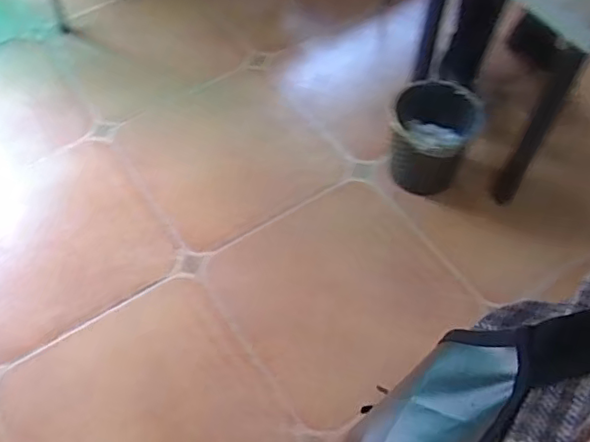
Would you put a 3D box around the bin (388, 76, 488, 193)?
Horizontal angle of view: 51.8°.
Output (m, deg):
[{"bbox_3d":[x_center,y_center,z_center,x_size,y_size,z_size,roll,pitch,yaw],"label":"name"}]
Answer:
[{"bbox_3d":[0.413,-0.249,1.841,0.245,0.288,0.281,19,59,11],"label":"bin"}]

